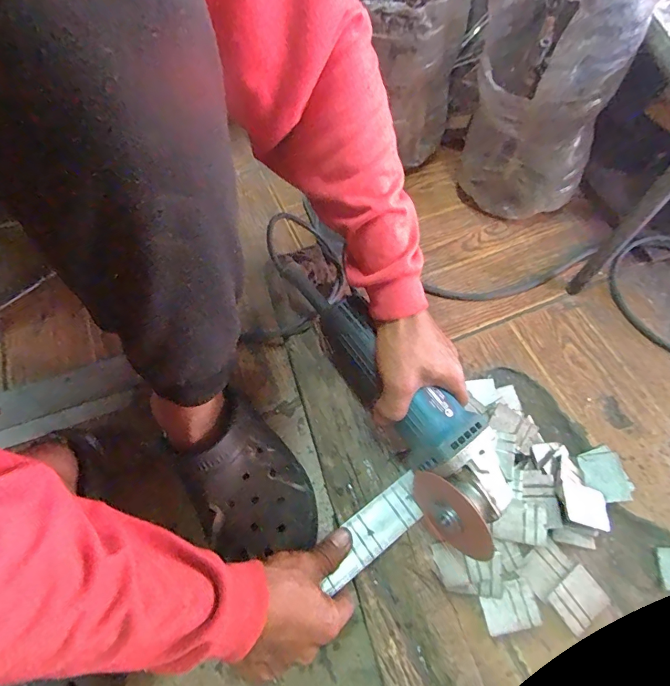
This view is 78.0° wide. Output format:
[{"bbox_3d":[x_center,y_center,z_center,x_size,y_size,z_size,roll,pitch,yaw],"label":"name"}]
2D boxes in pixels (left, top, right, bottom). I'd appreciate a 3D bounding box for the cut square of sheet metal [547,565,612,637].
[{"bbox_3d":[0.236,0.248,0.402,0.052,0.004,0.038,-33,64,-17],"label":"cut square of sheet metal"}]

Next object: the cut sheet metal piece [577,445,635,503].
[{"bbox_3d":[0.296,0.145,0.454,0.040,0.005,0.056,-22,58,15],"label":"cut sheet metal piece"}]

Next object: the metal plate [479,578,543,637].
[{"bbox_3d":[0.166,0.250,0.394,0.051,0.004,0.039,-9,61,-4],"label":"metal plate"}]

